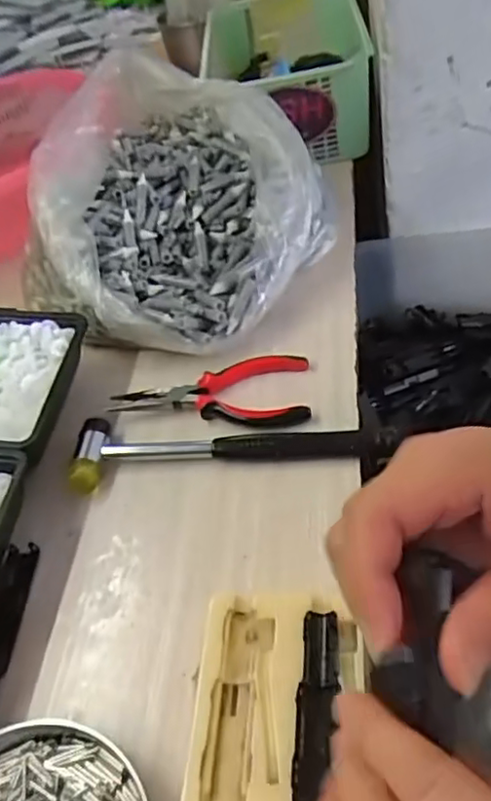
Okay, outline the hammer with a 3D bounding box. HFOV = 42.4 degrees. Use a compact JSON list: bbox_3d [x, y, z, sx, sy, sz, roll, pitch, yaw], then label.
[{"bbox_3d":[-0.017,0.032,0.458,0.225,0.025,0.054,-4,46,11],"label":"hammer"}]

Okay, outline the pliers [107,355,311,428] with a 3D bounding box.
[{"bbox_3d":[-0.029,-0.005,0.499,0.155,0.013,0.067,-8,46,7],"label":"pliers"}]

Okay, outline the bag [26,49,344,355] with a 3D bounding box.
[{"bbox_3d":[-0.064,-0.178,0.576,0.242,0.145,0.257,12,52,25],"label":"bag"}]

